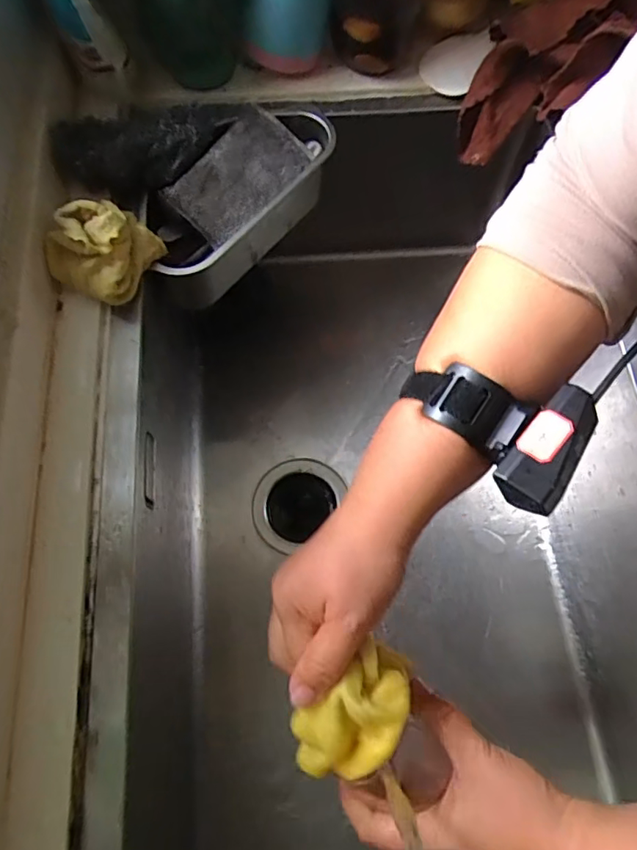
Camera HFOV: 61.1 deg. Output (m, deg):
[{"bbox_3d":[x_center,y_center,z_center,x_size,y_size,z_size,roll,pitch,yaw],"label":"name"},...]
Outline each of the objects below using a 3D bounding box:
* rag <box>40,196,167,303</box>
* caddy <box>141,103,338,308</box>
[{"bbox_3d":[-0.171,-0.145,0.431,0.071,0.050,0.078,29,71,9],"label":"rag"},{"bbox_3d":[-0.077,-0.217,0.523,0.098,0.083,0.230,37,72,11],"label":"caddy"}]

